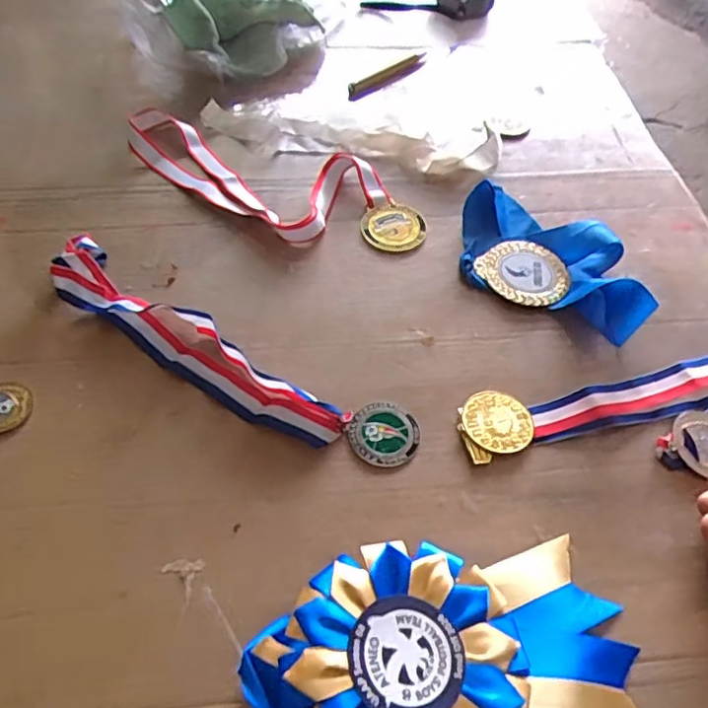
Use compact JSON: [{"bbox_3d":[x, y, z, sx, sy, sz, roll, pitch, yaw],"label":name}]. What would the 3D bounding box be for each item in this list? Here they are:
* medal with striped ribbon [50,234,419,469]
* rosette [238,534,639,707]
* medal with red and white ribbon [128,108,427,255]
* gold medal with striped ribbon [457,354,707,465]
[{"bbox_3d":[-0.103,-0.004,0.441,0.319,0.022,0.063,26,58,16],"label":"medal with striped ribbon"},{"bbox_3d":[0.049,0.160,0.321,0.208,0.036,0.124,-7,55,-7],"label":"rosette"},{"bbox_3d":[-0.082,-0.171,0.563,0.314,0.020,0.116,29,58,17],"label":"medal with red and white ribbon"},{"bbox_3d":[0.230,0.022,0.442,0.317,0.013,0.047,-11,56,-10],"label":"gold medal with striped ribbon"}]

